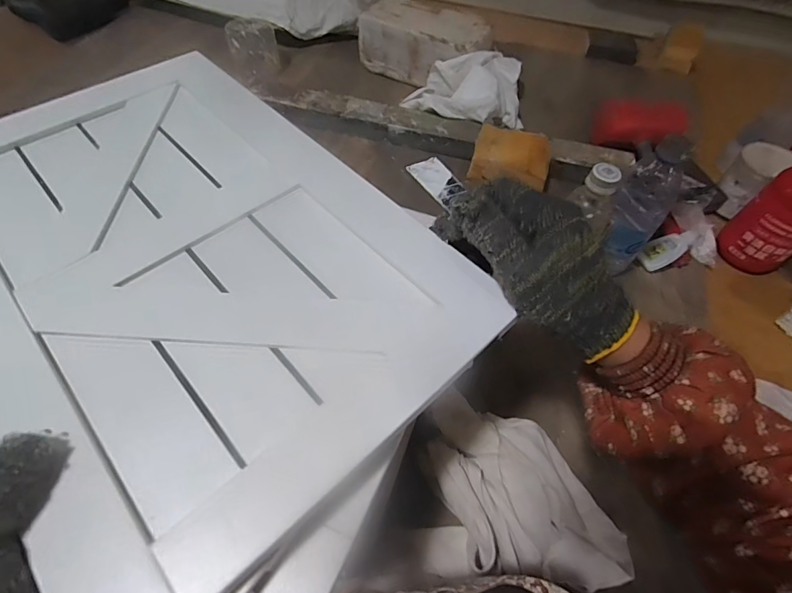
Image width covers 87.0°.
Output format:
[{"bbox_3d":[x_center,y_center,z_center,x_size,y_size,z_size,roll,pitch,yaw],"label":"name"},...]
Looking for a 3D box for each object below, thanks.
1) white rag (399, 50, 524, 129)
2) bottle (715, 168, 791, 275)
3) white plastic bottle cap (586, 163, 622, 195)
[{"bbox_3d":[0.125,-0.352,0.723,0.215,0.075,0.149,-8,57,-9],"label":"white rag"},{"bbox_3d":[0.511,-0.097,0.558,0.068,0.131,0.085,-31,63,-22],"label":"bottle"},{"bbox_3d":[0.225,-0.127,0.449,0.031,0.021,0.028,36,61,19],"label":"white plastic bottle cap"}]

